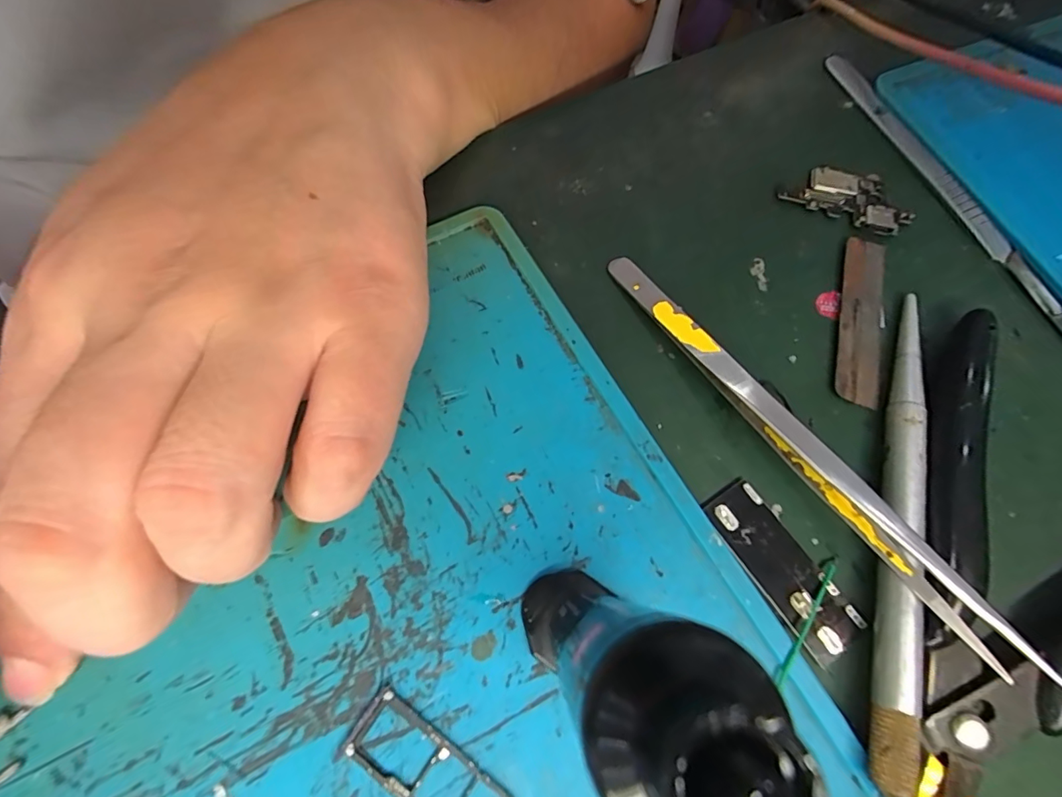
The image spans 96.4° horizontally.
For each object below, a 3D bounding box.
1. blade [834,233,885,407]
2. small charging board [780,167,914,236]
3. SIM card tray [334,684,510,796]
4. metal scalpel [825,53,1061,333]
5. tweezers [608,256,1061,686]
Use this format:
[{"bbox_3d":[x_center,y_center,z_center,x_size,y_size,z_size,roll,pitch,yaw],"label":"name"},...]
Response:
[{"bbox_3d":[0.101,-0.025,0.143,0.013,0.004,0.057,14,68,5],"label":"blade"},{"bbox_3d":[0.107,-0.068,0.159,0.037,0.004,0.023,32,73,11],"label":"small charging board"},{"bbox_3d":[-0.023,0.082,0.102,0.039,0.004,0.016,35,71,13],"label":"SIM card tray"},{"bbox_3d":[0.139,-0.074,0.161,0.008,0.006,0.130,-19,71,-7],"label":"metal scalpel"},{"bbox_3d":[0.062,0.005,0.121,0.008,0.022,0.130,-28,71,-12],"label":"tweezers"}]

